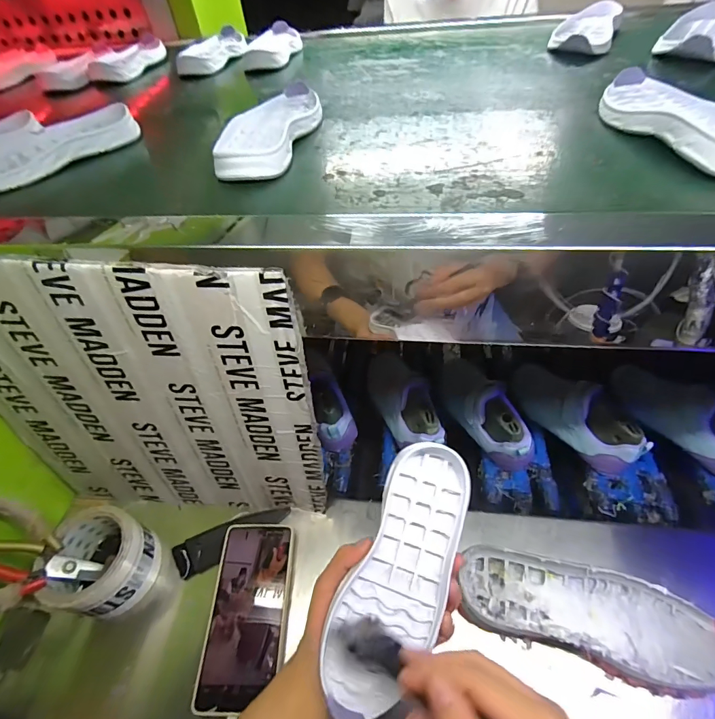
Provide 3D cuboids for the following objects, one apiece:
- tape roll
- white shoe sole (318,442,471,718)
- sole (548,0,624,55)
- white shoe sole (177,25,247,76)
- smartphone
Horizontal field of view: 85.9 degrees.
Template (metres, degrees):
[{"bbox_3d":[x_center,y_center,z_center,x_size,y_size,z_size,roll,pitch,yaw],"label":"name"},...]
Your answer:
[{"bbox_3d":[-0.277,0.220,0.413,0.090,0.068,0.094,-4,39,3],"label":"tape roll"},{"bbox_3d":[0.034,0.166,0.301,0.069,0.024,0.200,17,75,27],"label":"white shoe sole"},{"bbox_3d":[0.337,-0.487,0.560,0.077,0.028,0.208,18,58,27],"label":"sole"},{"bbox_3d":[-0.242,-0.527,0.653,0.100,0.026,0.219,-3,51,5],"label":"white shoe sole"},{"bbox_3d":[-0.114,0.260,0.402,0.080,0.012,0.163,-1,52,7],"label":"smartphone"}]

